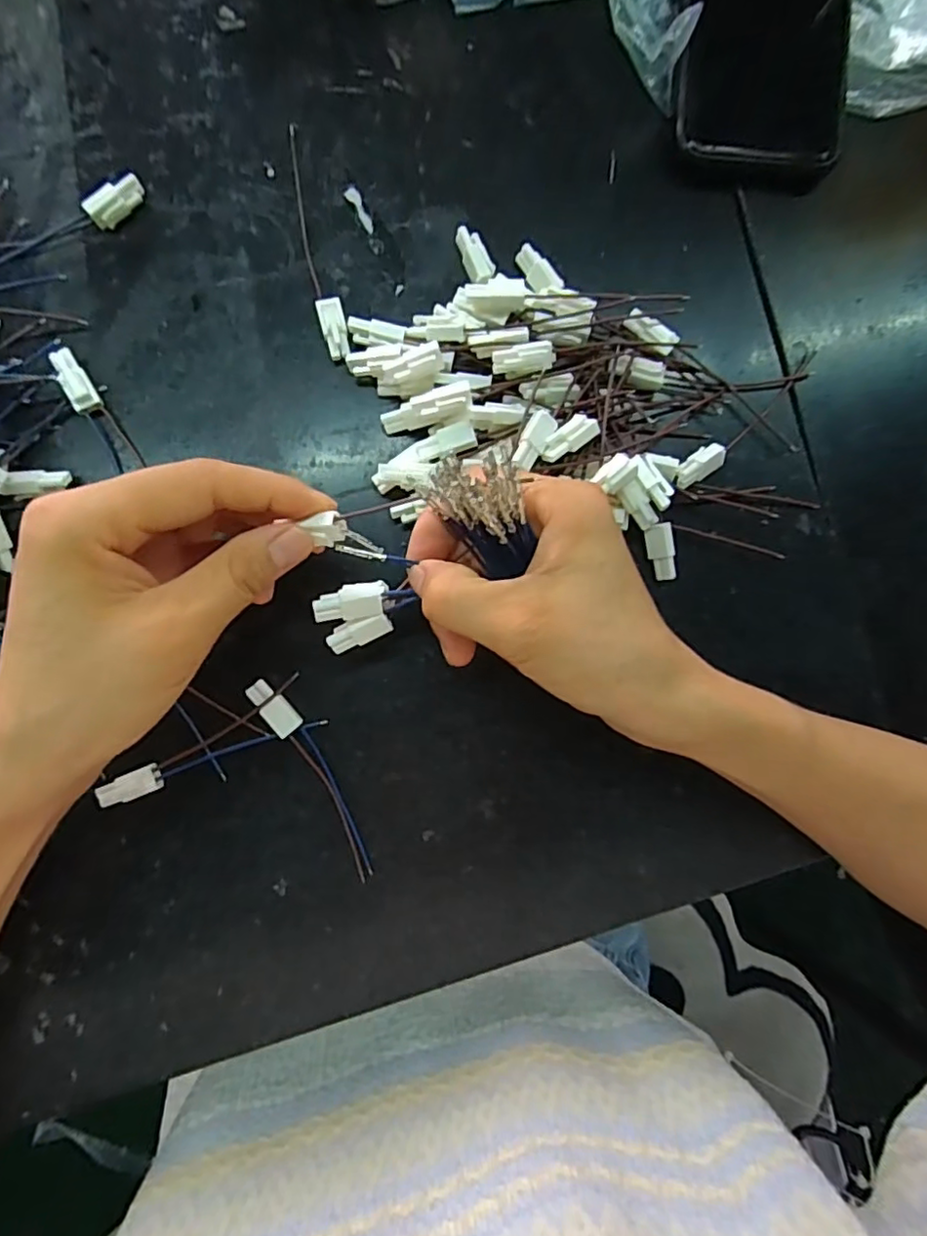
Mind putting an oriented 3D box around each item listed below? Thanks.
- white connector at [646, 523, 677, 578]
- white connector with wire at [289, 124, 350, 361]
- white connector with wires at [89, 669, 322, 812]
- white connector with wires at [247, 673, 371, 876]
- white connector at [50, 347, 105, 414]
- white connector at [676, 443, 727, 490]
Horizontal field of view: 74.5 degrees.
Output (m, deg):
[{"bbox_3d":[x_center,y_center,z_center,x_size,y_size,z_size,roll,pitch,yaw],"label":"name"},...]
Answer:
[{"bbox_3d":[0.088,-0.029,0.269,0.010,0.006,0.025,-17,106,-5],"label":"white connector"},{"bbox_3d":[-0.064,-0.160,0.264,0.011,0.009,0.099,-12,89,-5],"label":"white connector with wire"},{"bbox_3d":[-0.107,0.051,0.252,0.093,0.011,0.023,-21,90,-5],"label":"white connector with wires"},{"bbox_3d":[-0.061,0.067,0.256,0.012,0.010,0.094,-30,90,-5],"label":"white connector with wires"},{"bbox_3d":[-0.160,-0.098,0.252,0.010,0.007,0.026,-25,105,-5],"label":"white connector"},{"bbox_3d":[0.104,-0.067,0.272,0.026,0.011,0.012,-33,91,-5],"label":"white connector"}]

